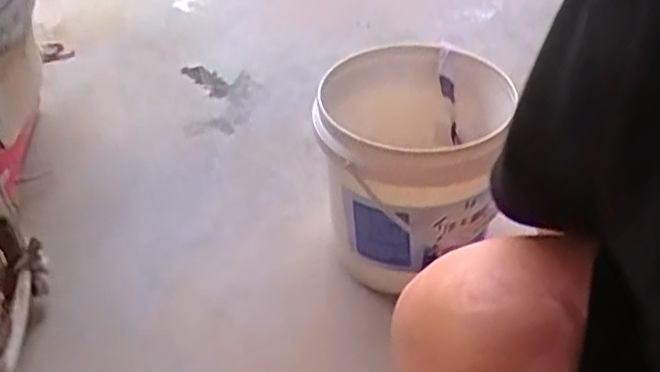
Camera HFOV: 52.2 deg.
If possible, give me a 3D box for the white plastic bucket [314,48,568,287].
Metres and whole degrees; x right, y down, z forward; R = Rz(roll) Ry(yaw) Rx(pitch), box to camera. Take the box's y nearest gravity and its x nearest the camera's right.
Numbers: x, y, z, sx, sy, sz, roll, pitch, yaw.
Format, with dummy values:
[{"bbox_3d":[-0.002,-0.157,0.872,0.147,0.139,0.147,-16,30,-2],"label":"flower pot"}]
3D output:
[{"bbox_3d":[0.116,-0.017,0.998,0.244,0.289,0.289,-13,41,-16],"label":"white plastic bucket"}]

